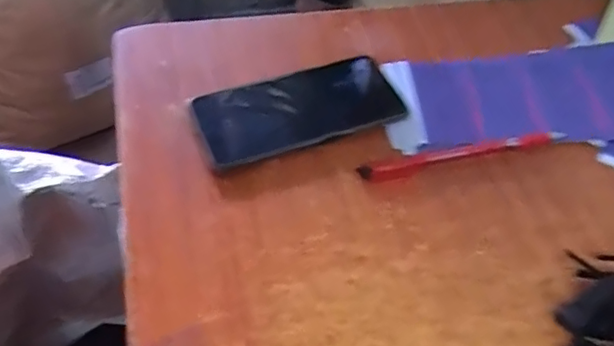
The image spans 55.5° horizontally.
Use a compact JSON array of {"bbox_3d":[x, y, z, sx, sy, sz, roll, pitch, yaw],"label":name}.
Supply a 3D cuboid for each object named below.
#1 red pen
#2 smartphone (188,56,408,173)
[{"bbox_3d":[0.123,-0.016,0.460,0.174,0.006,0.013,-11,54,-13],"label":"red pen"},{"bbox_3d":[-0.007,-0.052,0.469,0.165,0.016,0.073,-17,55,-17],"label":"smartphone"}]

